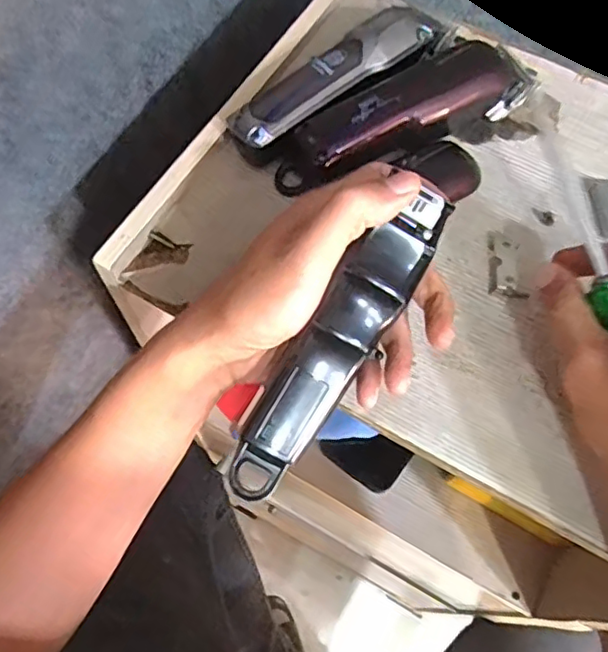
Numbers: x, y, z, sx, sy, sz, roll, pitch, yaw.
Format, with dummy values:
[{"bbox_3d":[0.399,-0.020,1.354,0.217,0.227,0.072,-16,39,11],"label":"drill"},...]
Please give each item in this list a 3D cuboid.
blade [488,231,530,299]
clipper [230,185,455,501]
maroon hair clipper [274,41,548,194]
[{"bbox_3d":[0.123,-0.039,0.366,0.021,0.009,0.043,6,64,1],"label":"blade"},{"bbox_3d":[0.016,0.010,0.305,0.031,0.030,0.169,35,95,14],"label":"clipper"},{"bbox_3d":[0.063,-0.133,0.391,0.171,0.044,0.042,-25,68,-13],"label":"maroon hair clipper"}]

